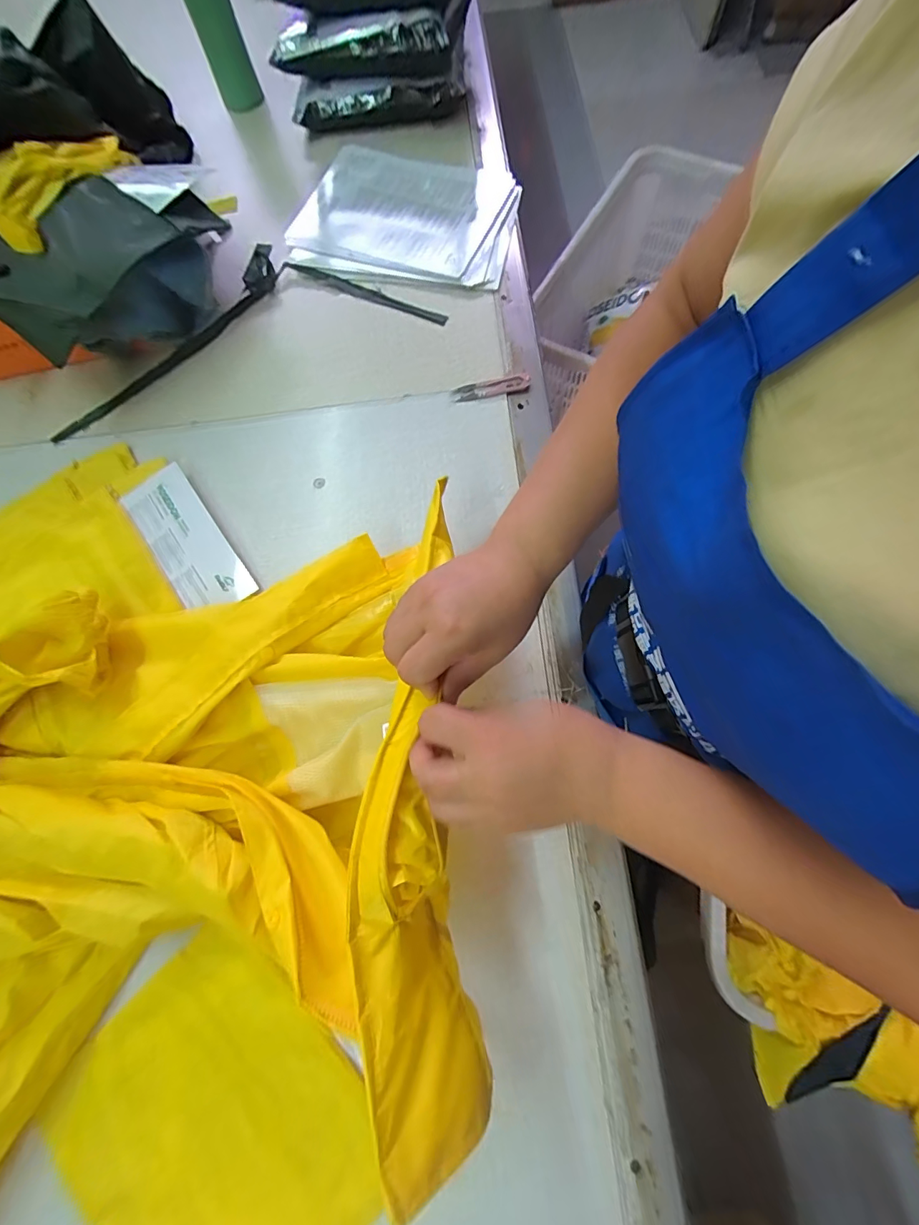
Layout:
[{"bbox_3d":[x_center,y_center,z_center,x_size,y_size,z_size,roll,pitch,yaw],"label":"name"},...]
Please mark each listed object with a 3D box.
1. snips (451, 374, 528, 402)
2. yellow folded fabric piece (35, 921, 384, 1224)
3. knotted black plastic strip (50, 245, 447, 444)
[{"bbox_3d":[0.041,-0.295,0.600,0.099,0.006,0.025,-13,73,-2],"label":"snips"},{"bbox_3d":[-0.209,0.447,0.393,0.263,0.013,0.230,41,81,15],"label":"yellow folded fabric piece"},{"bbox_3d":[-0.309,-0.418,0.648,0.541,0.022,0.231,-16,73,-3],"label":"knotted black plastic strip"}]

